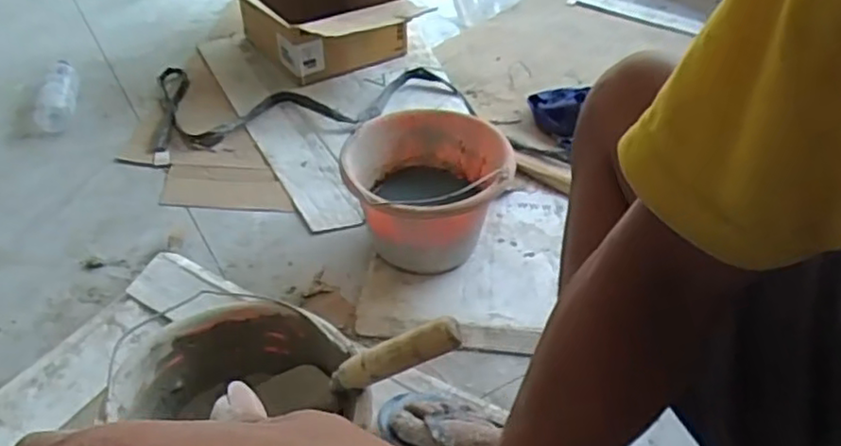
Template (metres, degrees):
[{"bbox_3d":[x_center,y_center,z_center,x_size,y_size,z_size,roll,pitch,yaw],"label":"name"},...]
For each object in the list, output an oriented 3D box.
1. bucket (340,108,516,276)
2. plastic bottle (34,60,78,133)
[{"bbox_3d":[0.006,-0.039,0.958,0.223,0.161,0.264,6,39,7],"label":"bucket"},{"bbox_3d":[-0.721,-0.253,1.313,0.075,0.056,0.213,-13,40,-14],"label":"plastic bottle"}]

